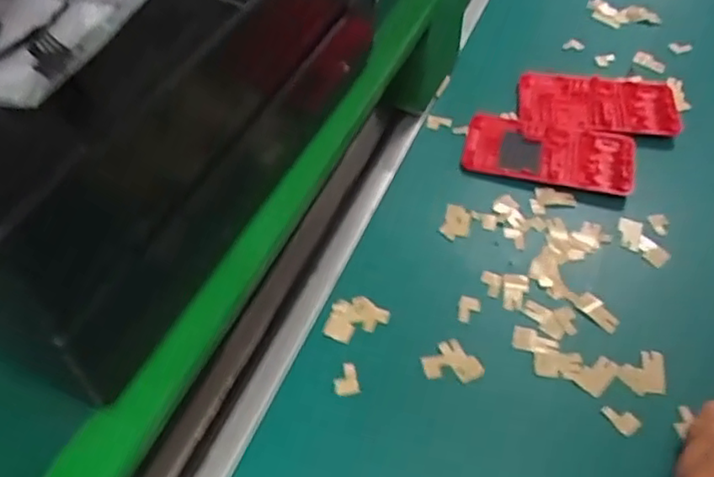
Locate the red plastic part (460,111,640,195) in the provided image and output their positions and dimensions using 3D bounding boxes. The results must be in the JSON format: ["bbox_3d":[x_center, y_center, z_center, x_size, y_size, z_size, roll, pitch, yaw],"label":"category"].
[{"bbox_3d":[0.143,-0.066,0.502,0.121,0.016,0.060,14,52,11],"label":"red plastic part"}]

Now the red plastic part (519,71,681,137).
[{"bbox_3d":[0.191,-0.108,0.534,0.119,0.015,0.059,5,51,3],"label":"red plastic part"}]

